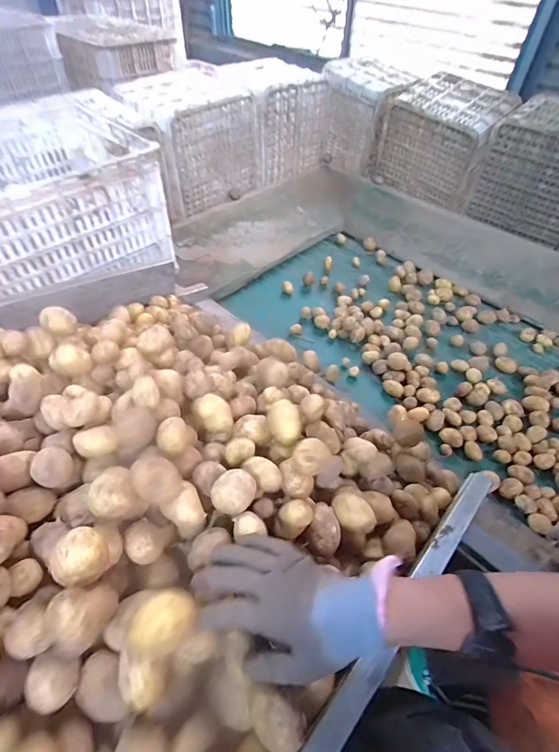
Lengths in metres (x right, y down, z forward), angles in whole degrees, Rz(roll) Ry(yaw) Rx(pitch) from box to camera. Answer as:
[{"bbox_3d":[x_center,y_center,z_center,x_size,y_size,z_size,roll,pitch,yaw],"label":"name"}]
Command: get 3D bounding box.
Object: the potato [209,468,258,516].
[{"bbox_3d":[-0.050,0.127,0.424,0.049,0.031,0.050,-8,52,-9],"label":"potato"}]

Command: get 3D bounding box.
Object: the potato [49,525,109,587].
[{"bbox_3d":[-0.182,0.167,0.356,0.037,0.034,0.046,9,51,5],"label":"potato"}]

